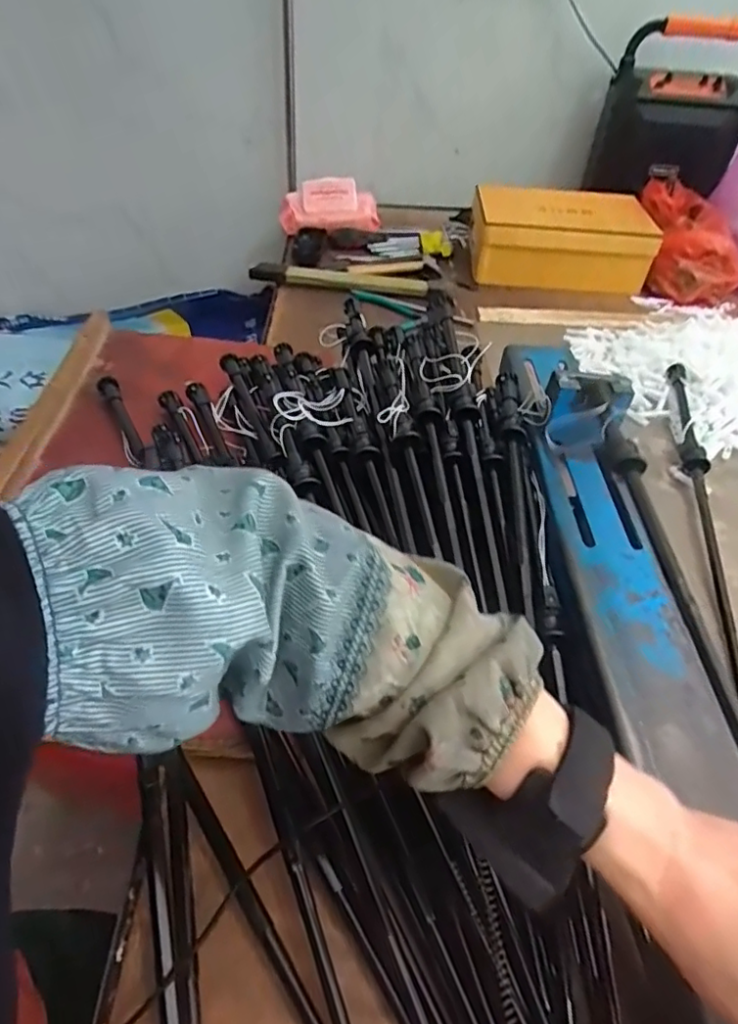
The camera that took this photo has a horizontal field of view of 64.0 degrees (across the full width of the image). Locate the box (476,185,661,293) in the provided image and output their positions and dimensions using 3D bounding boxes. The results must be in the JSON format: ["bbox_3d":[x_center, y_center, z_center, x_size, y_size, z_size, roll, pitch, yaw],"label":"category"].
[{"bbox_3d":[0.322,-0.456,1.000,0.297,0.110,0.111,8,46,4],"label":"box"}]

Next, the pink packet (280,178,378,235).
[{"bbox_3d":[-0.071,-0.552,1.086,0.179,0.081,0.065,-4,46,-7],"label":"pink packet"}]

